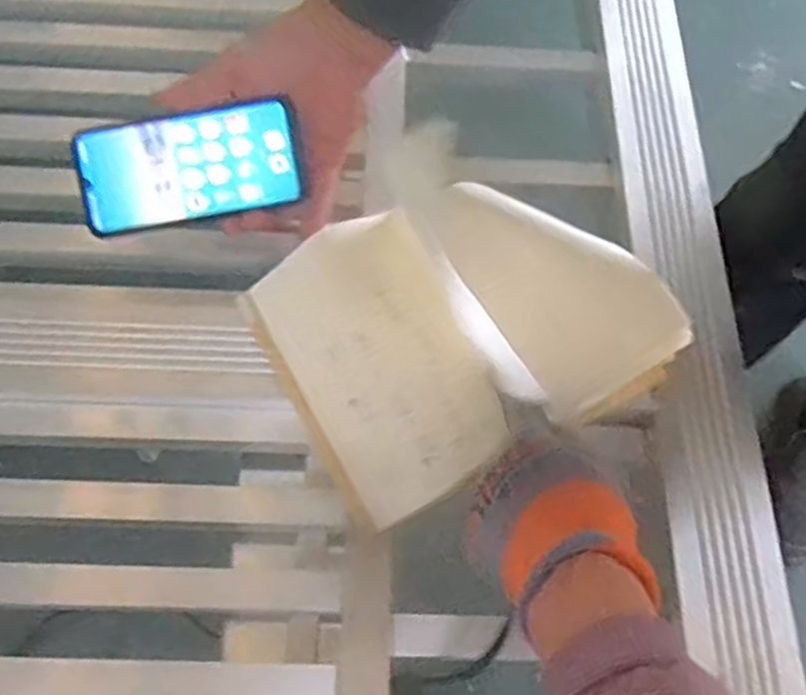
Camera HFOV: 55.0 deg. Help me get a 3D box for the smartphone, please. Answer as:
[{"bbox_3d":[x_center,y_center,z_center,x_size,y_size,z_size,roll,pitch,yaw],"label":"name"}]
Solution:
[{"bbox_3d":[-0.149,-0.126,0.539,0.153,0.006,0.073,-10,96,0],"label":"smartphone"}]

